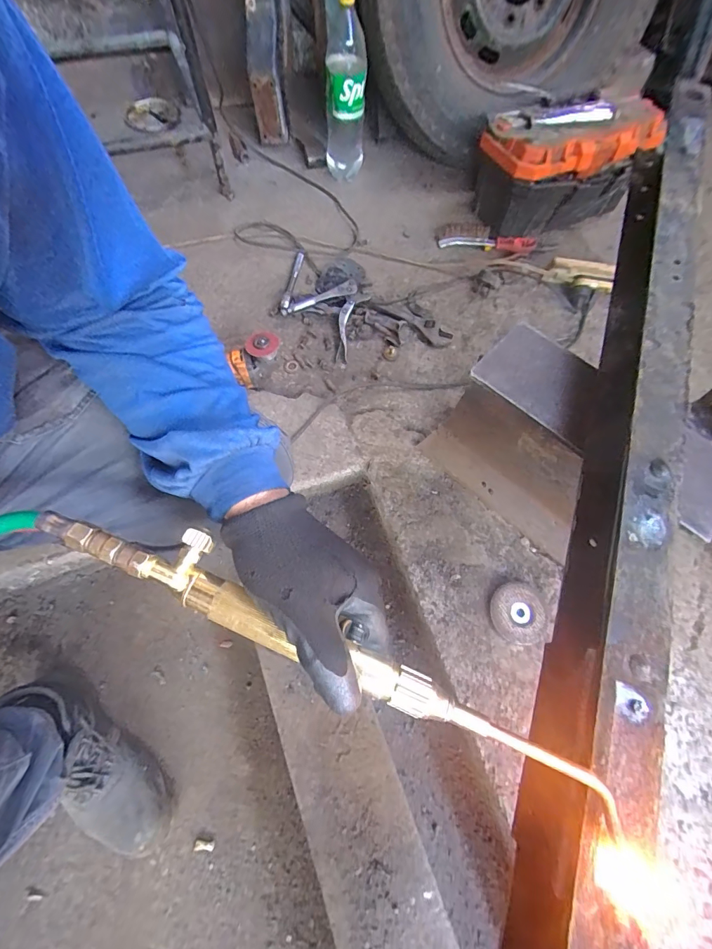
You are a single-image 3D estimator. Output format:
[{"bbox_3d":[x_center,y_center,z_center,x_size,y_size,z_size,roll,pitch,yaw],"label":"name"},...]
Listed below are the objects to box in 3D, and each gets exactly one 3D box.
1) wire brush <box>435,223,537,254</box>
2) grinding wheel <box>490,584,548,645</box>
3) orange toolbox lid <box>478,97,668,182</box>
[{"bbox_3d":[0.326,-0.601,1.008,0.249,0.032,0.075,0,65,-4],"label":"wire brush"},{"bbox_3d":[0.256,0.218,0.623,0.089,0.017,0.083,1,65,-3],"label":"grinding wheel"},{"bbox_3d":[0.490,-0.774,0.910,0.416,0.091,0.192,-20,68,-12],"label":"orange toolbox lid"}]

